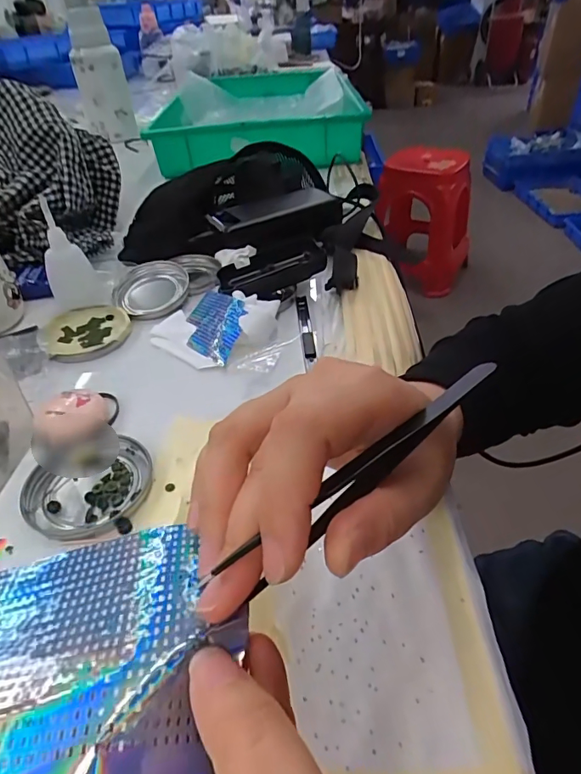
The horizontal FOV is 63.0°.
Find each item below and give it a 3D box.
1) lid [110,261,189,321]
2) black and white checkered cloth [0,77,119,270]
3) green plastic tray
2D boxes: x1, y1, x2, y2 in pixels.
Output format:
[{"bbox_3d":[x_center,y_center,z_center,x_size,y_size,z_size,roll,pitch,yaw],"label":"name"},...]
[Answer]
[{"bbox_3d":[-0.142,-0.102,0.485,0.078,0.018,0.085,-14,42,-12],"label":"lid"},{"bbox_3d":[-0.289,-0.253,0.563,0.158,0.156,0.176,-22,44,-20],"label":"black and white checkered cloth"},{"bbox_3d":[-0.057,-0.548,0.959,0.352,0.091,0.561,-2,41,0],"label":"green plastic tray"}]

